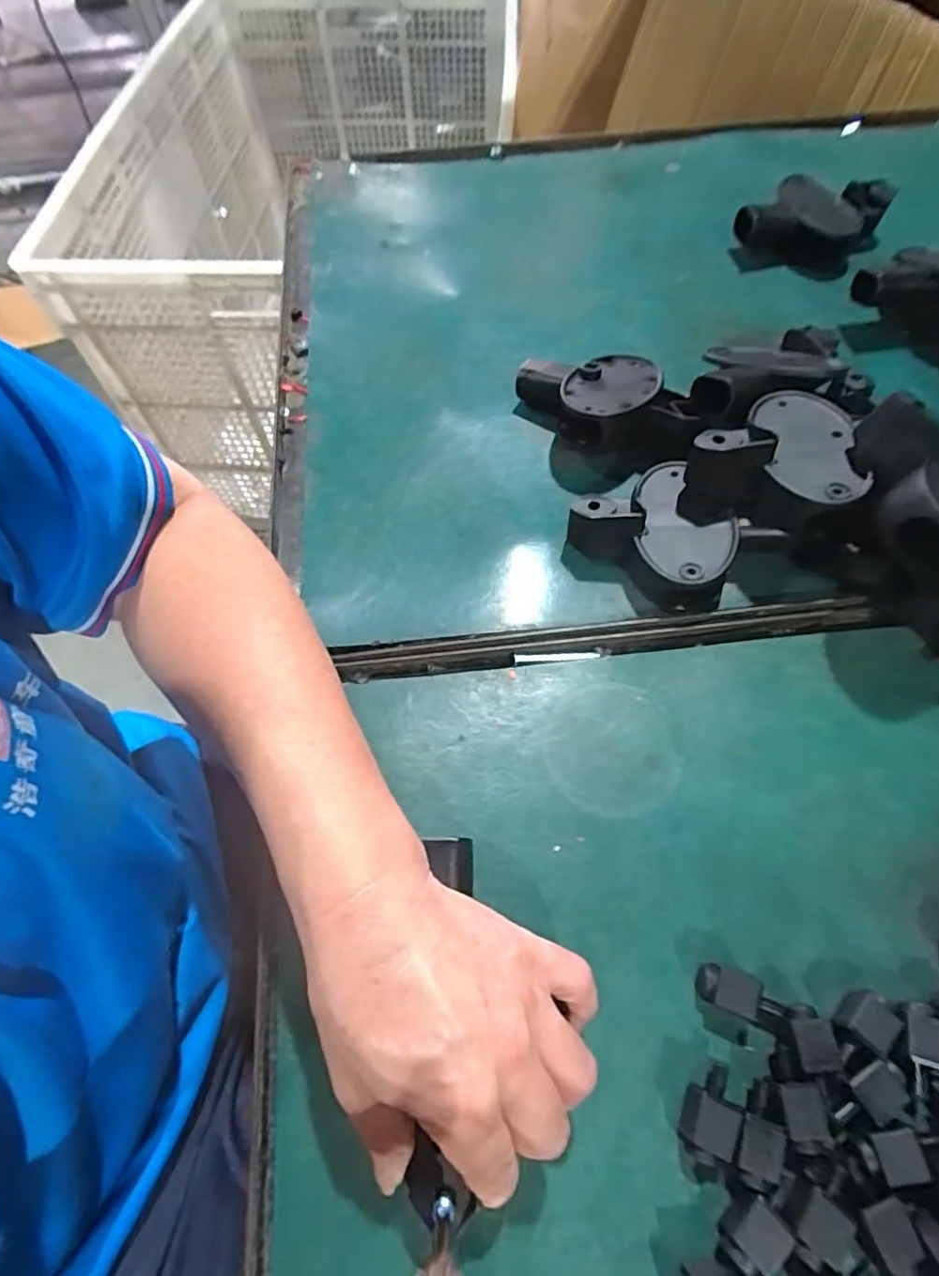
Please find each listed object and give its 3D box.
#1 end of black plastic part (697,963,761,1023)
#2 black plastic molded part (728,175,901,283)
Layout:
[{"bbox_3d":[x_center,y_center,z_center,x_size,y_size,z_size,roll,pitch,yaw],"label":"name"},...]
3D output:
[{"bbox_3d":[0.126,0.172,0.289,0.028,0.016,0.018,16,63,9],"label":"end of black plastic part"},{"bbox_3d":[0.330,-0.402,0.575,0.124,0.044,0.117,25,65,14],"label":"black plastic molded part"}]

